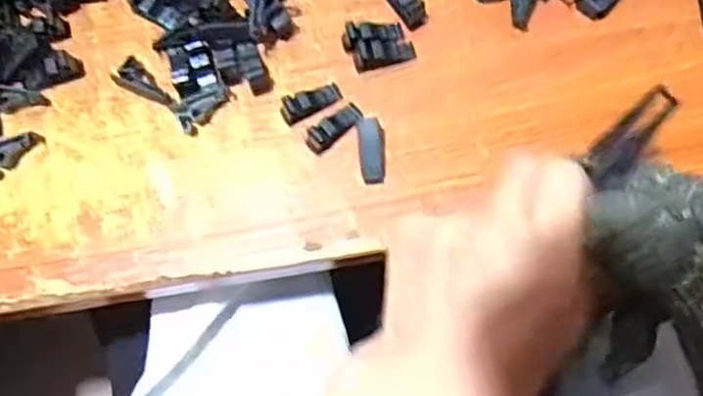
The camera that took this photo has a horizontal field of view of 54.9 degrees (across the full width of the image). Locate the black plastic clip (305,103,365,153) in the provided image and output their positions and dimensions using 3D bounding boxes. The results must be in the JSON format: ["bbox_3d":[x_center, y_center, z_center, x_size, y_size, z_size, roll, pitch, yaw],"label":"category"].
[{"bbox_3d":[-0.008,-0.034,0.328,0.030,0.012,0.012,-37,78,-8],"label":"black plastic clip"}]

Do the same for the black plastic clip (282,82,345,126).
[{"bbox_3d":[-0.020,-0.048,0.331,0.031,0.013,0.011,-25,77,-6],"label":"black plastic clip"}]

